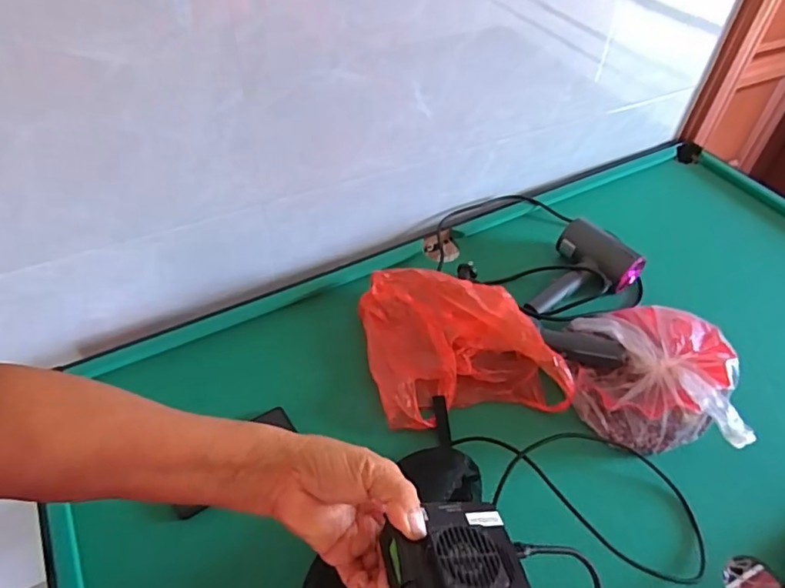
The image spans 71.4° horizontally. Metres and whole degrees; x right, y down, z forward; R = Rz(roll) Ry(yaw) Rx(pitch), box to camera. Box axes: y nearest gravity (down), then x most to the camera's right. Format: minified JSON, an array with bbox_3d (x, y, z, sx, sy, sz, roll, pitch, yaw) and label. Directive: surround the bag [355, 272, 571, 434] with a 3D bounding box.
[{"bbox_3d":[0.090,0.056,0.781,0.250,0.066,0.250,-6,47,-9],"label":"bag"}]

